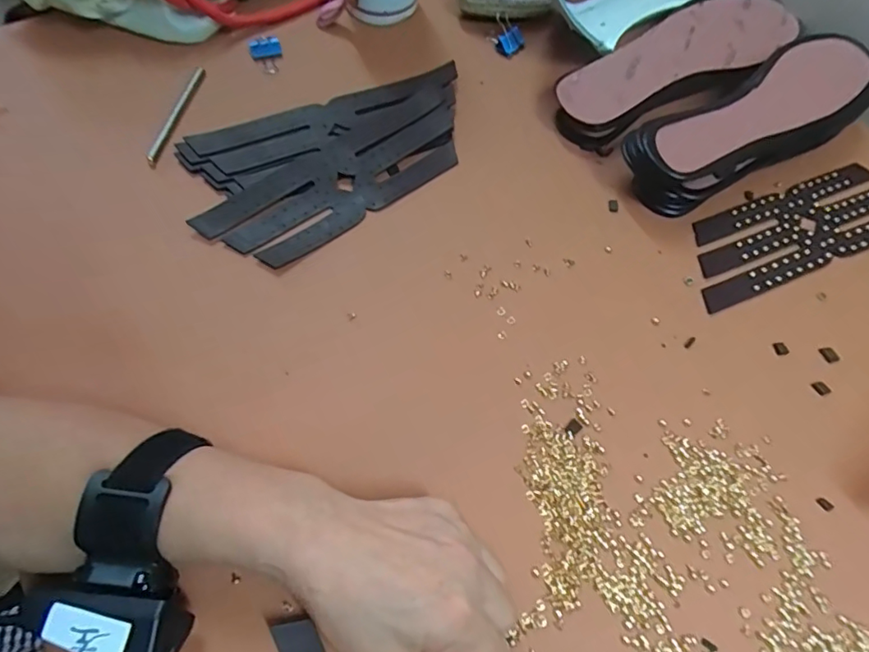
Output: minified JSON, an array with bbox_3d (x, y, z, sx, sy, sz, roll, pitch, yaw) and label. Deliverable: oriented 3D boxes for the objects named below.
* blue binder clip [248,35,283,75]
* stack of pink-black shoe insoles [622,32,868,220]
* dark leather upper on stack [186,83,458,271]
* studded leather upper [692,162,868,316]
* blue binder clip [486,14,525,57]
[{"bbox_3d":[-0.140,-0.225,0.444,0.026,0.019,0.027,-14,66,-8],"label":"blue binder clip"},{"bbox_3d":[0.245,-0.154,0.414,0.216,0.054,0.073,-29,69,-14],"label":"stack of pink-black shoe insoles"},{"bbox_3d":[-0.068,-0.110,0.400,0.207,0.011,0.070,-34,71,-16],"label":"dark leather upper on stack"},{"bbox_3d":[0.282,-0.075,0.409,0.209,0.005,0.069,-21,67,-11],"label":"studded leather upper"},{"bbox_3d":[0.064,-0.257,0.473,0.022,0.020,0.029,-28,69,-14],"label":"blue binder clip"}]

